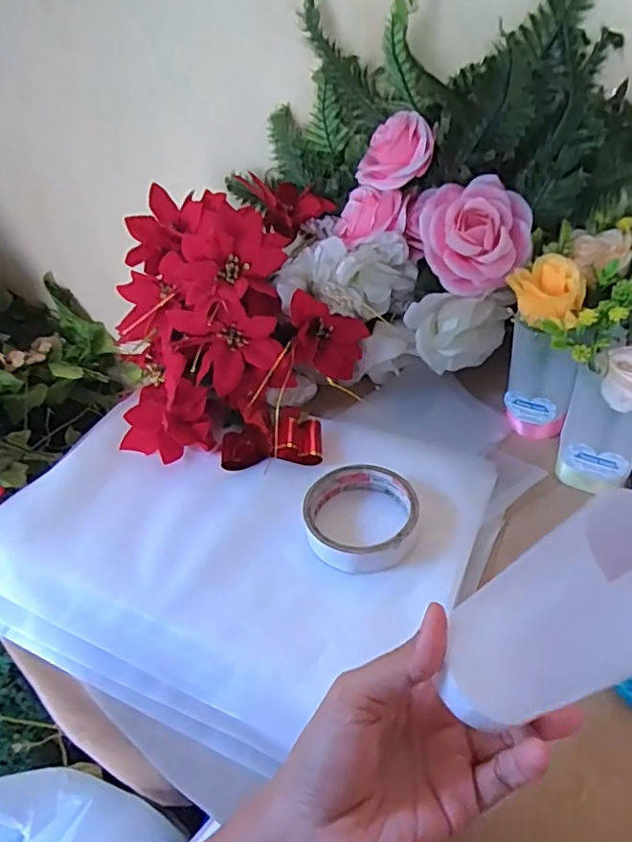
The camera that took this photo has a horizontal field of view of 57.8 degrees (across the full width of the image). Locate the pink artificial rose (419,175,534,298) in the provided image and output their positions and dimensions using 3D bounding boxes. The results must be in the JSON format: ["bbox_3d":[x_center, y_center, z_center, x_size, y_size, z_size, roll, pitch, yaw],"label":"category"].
[{"bbox_3d":[0.137,-0.159,0.495,0.088,0.092,0.052,-1,16,17],"label":"pink artificial rose"}]

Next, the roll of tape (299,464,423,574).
[{"bbox_3d":[0.035,0.072,0.437,0.086,0.023,0.089,-3,42,3],"label":"roll of tape"}]

